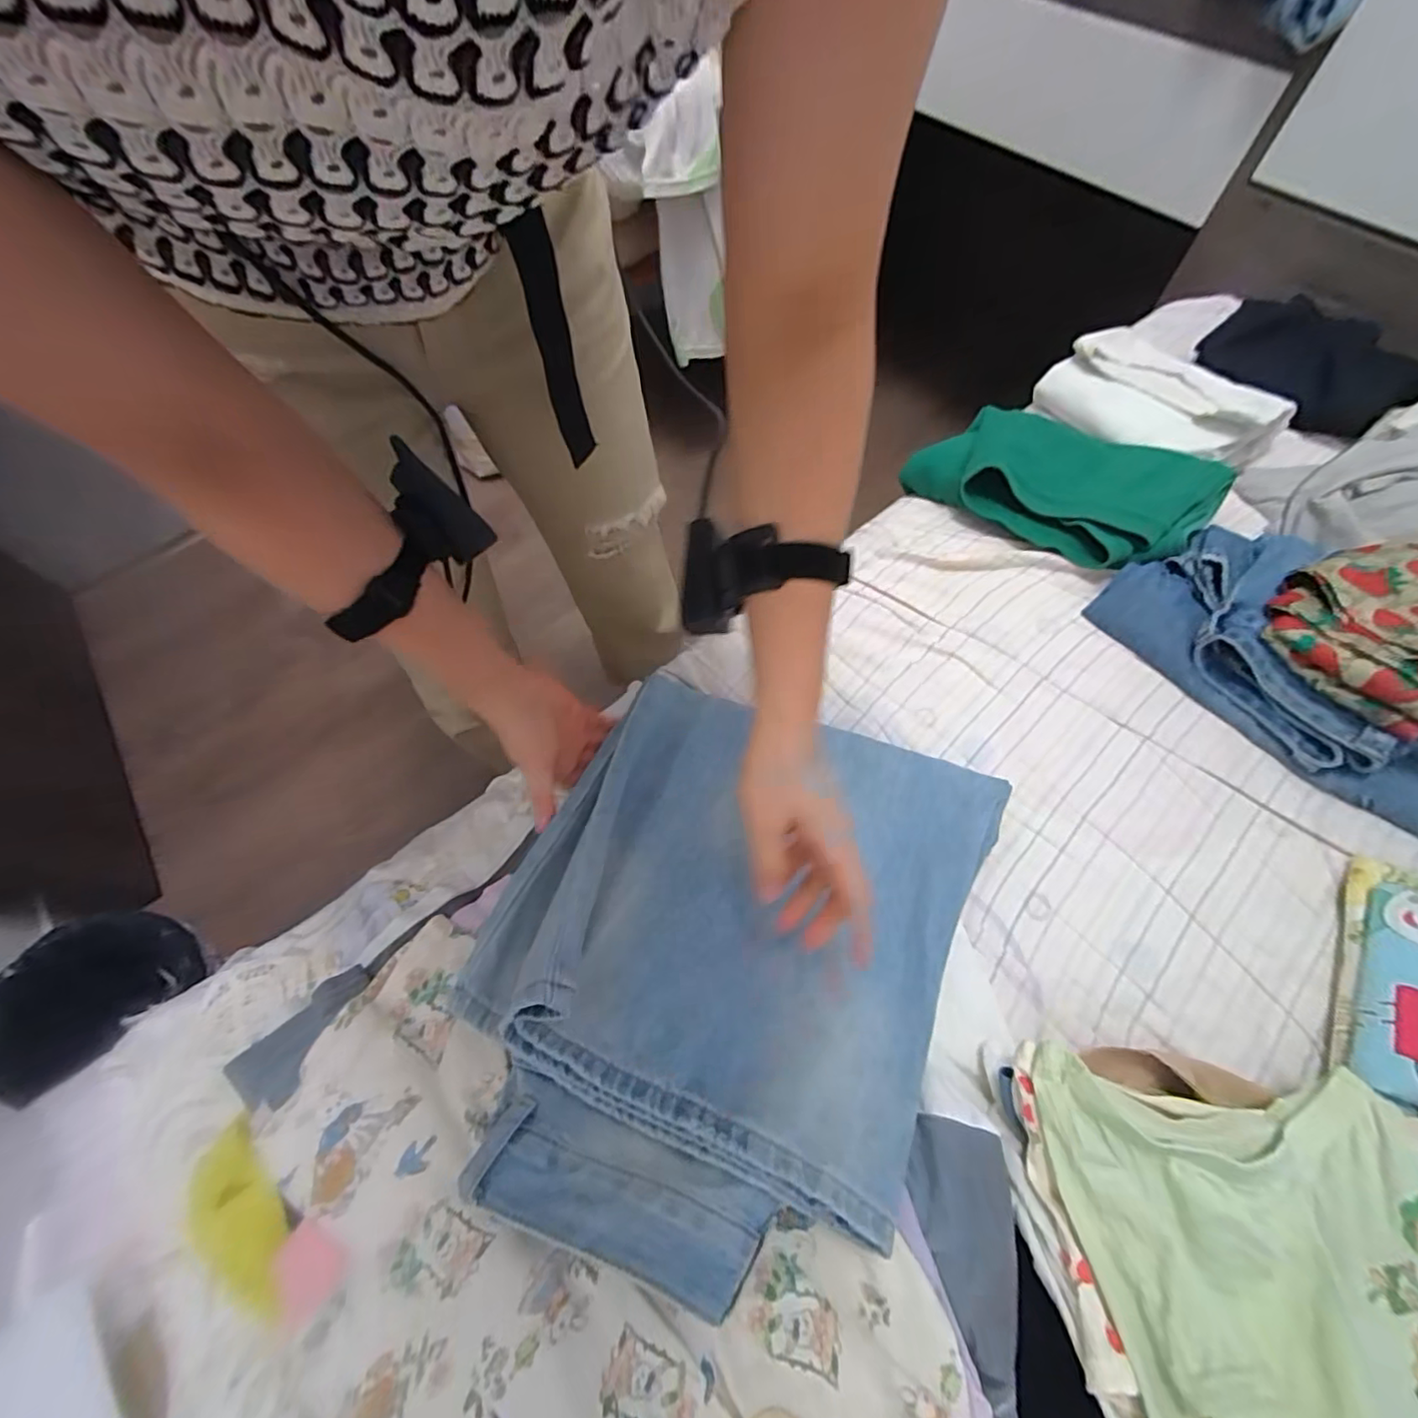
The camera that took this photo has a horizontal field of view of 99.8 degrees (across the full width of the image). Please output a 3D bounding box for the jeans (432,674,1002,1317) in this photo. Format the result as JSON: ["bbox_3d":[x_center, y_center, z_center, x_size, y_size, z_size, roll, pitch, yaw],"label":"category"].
[{"bbox_3d":[0.016,0.143,0.416,0.298,0.099,0.367,22,65,12],"label":"jeans"}]

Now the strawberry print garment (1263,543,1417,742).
[{"bbox_3d":[0.591,-0.071,0.489,0.169,0.072,0.175,-24,65,-12],"label":"strawberry print garment"}]

